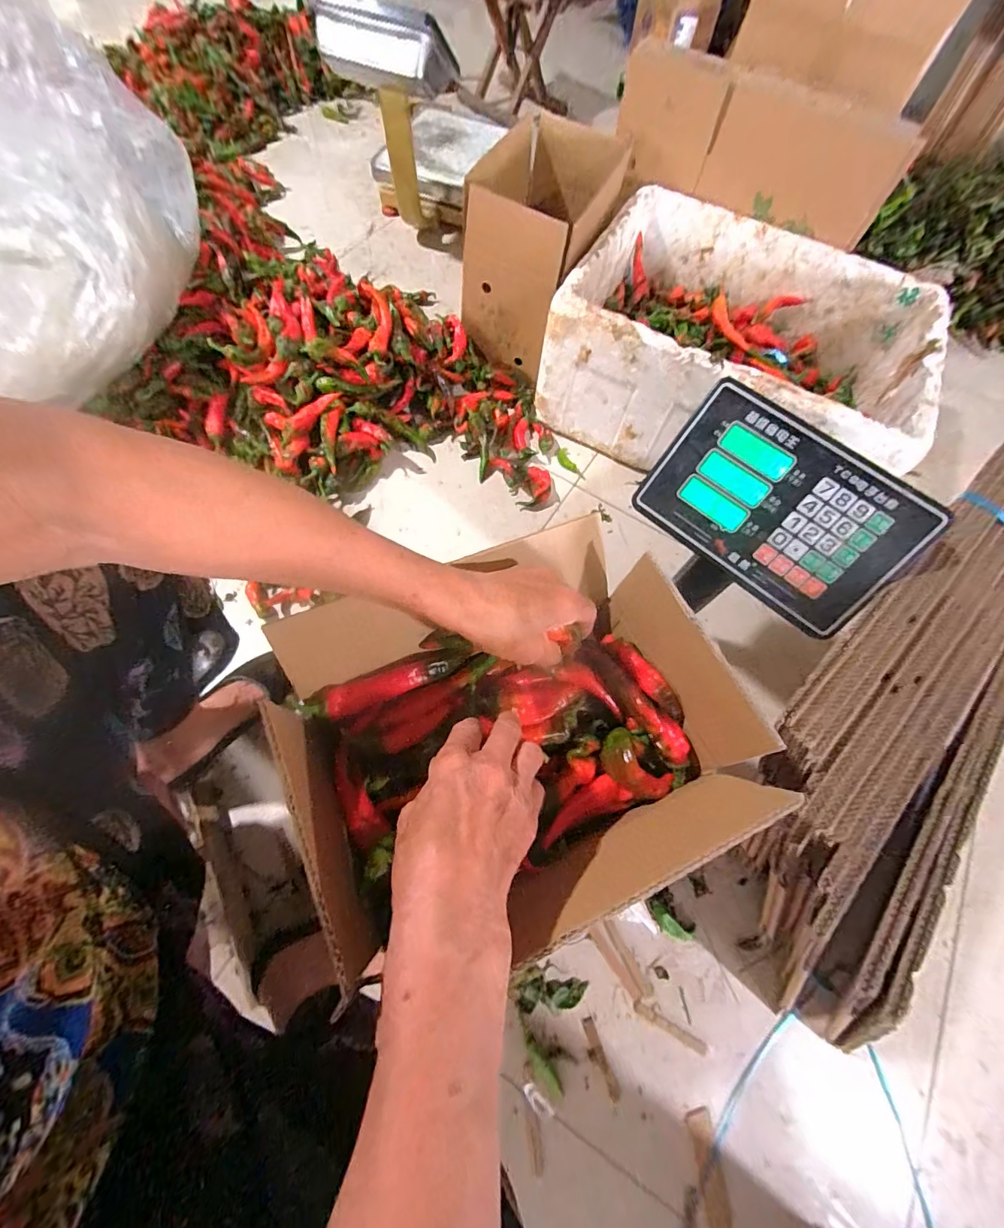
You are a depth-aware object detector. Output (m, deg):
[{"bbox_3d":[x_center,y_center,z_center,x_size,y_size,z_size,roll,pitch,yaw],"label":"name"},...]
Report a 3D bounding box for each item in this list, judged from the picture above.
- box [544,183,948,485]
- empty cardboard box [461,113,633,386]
[{"bbox_3d":[0.409,-0.464,0.812,0.555,0.216,0.422,28,68,7],"label":"box"},{"bbox_3d":[0.074,-0.682,0.860,0.222,0.258,0.327,18,67,3],"label":"empty cardboard box"}]

